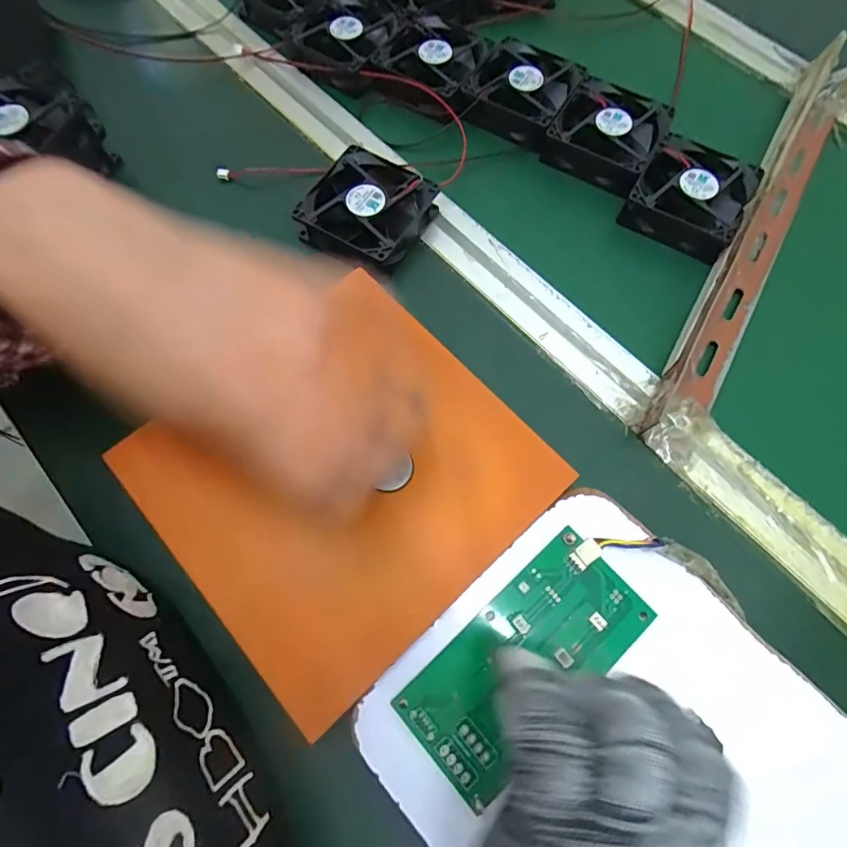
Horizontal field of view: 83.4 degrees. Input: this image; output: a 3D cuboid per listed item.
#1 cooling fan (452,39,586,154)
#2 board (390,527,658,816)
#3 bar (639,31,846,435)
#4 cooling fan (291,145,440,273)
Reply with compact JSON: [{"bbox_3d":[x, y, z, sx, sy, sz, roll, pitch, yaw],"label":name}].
[{"bbox_3d":[0.082,-0.276,0.404,0.080,0.033,0.094,29,71,11],"label":"cooling fan"},{"bbox_3d":[0.055,0.123,0.250,0.134,0.012,0.063,-40,74,-14],"label":"board"},{"bbox_3d":[0.258,-0.154,0.359,0.039,0.032,0.394,29,71,11],"label":"bar"},{"bbox_3d":[-0.042,-0.155,0.353,0.082,0.030,0.090,32,72,12],"label":"cooling fan"}]

